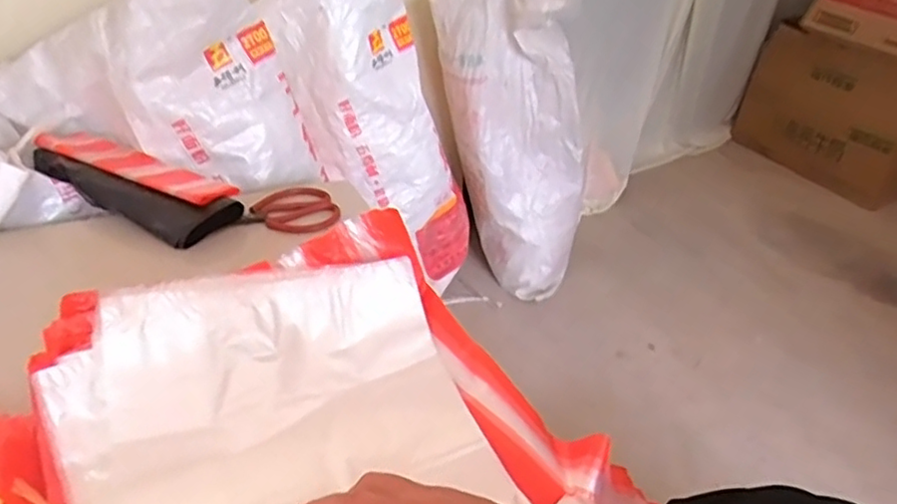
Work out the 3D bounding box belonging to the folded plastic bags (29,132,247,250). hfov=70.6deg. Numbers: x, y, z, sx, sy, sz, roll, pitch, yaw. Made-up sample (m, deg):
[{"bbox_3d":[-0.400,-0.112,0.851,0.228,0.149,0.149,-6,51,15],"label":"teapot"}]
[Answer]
[{"bbox_3d":[-0.445,-0.102,0.898,0.325,0.046,0.132,20,37,19],"label":"folded plastic bags"}]

